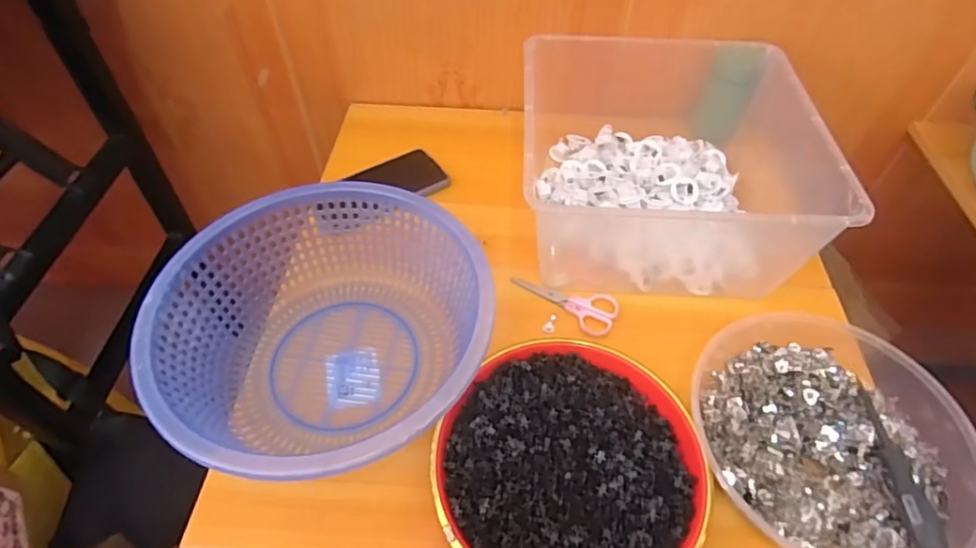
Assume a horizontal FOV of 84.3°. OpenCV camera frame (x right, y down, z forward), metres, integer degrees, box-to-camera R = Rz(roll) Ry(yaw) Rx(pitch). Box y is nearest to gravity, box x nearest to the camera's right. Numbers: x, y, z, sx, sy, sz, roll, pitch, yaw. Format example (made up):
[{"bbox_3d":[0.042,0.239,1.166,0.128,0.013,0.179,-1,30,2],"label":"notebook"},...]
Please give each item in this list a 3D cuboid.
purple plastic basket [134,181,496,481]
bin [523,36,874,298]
[{"bbox_3d":[-0.135,0.054,0.484,0.271,0.118,0.267,0,52,0],"label":"purple plastic basket"},{"bbox_3d":[0.183,-0.141,0.615,0.285,0.130,0.316,4,52,2],"label":"bin"}]

